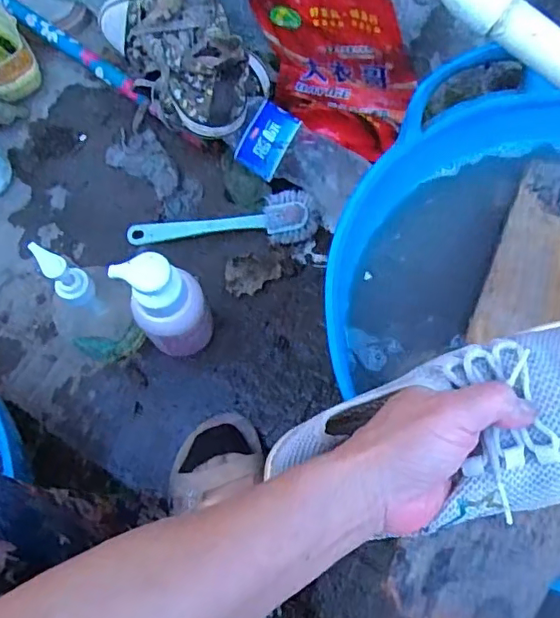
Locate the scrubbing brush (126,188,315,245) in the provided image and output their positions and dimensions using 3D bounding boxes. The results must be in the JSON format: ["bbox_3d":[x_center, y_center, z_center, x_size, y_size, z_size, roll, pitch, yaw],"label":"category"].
[{"bbox_3d":[-0.064,-0.103,0.630,0.212,0.032,0.056,1,68,3],"label":"scrubbing brush"}]

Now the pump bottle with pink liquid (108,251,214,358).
[{"bbox_3d":[-0.101,0.005,0.530,0.062,0.158,0.052,-20,69,-5],"label":"pump bottle with pink liquid"}]

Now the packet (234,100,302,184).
[{"bbox_3d":[-0.014,-0.186,0.616,0.049,0.022,0.073,28,103,0],"label":"packet"}]

